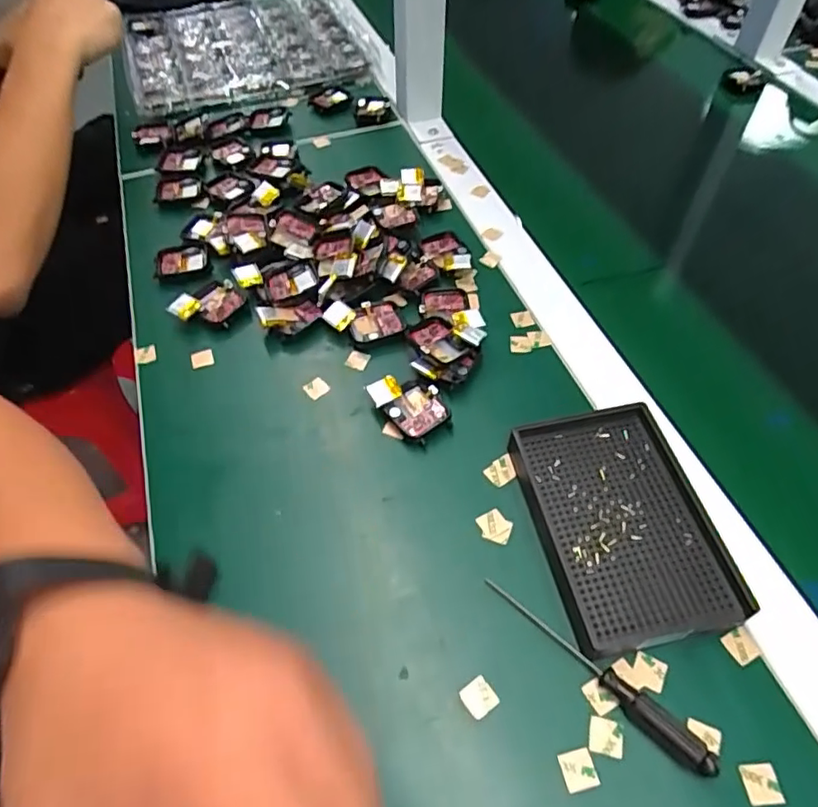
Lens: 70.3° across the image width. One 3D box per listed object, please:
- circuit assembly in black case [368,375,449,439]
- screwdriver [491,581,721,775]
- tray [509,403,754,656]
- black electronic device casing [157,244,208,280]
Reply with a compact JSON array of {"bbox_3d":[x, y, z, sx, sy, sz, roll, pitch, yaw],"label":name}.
[{"bbox_3d":[0.002,0.000,0.397,0.039,0.019,0.052,-39,62,-24],"label":"circuit assembly in black case"},{"bbox_3d":[0.094,0.134,0.297,0.129,0.016,0.010,39,63,25],"label":"screwdriver"},{"bbox_3d":[0.125,0.068,0.341,0.096,0.021,0.136,-9,54,-6],"label":"tray"},{"bbox_3d":[-0.193,-0.122,0.492,0.043,0.006,0.036,-11,55,-7],"label":"black electronic device casing"}]

